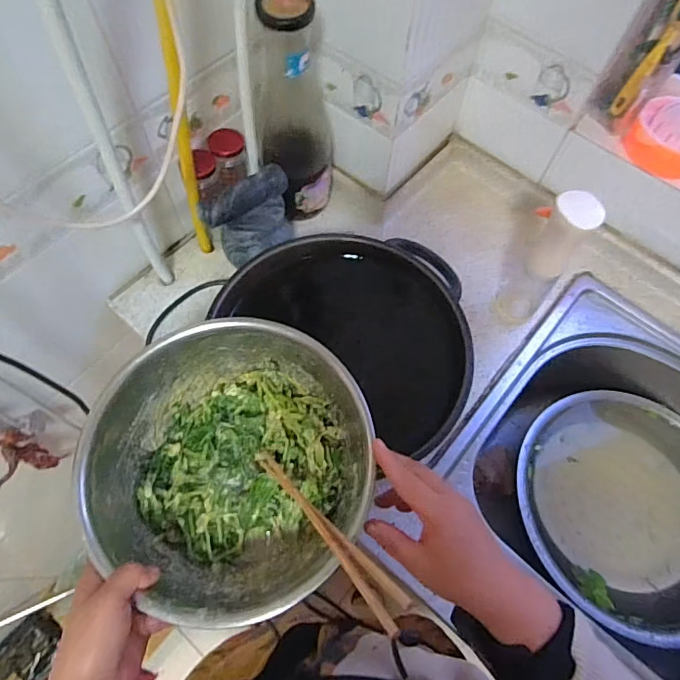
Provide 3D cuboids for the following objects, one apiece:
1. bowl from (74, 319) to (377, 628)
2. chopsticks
[{"bbox_3d":[-0.097,0.119,0.450,0.239,0.114,0.237,1,65,-2],"label":"bowl"},{"bbox_3d":[-0.017,0.151,0.397,0.024,0.015,0.214,-38,37,-18],"label":"chopsticks"}]

